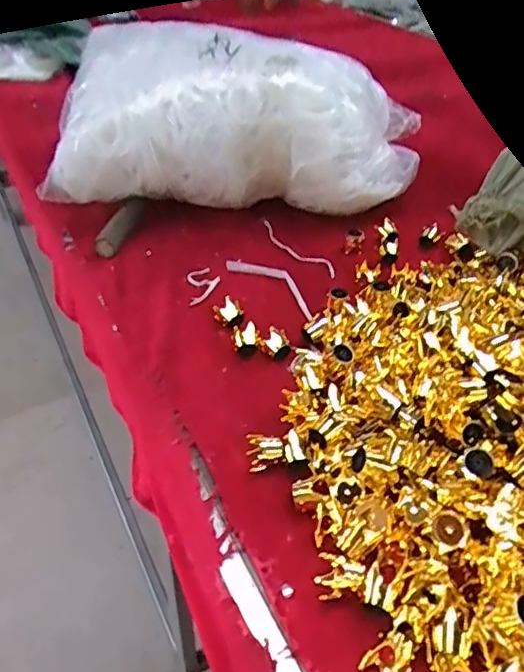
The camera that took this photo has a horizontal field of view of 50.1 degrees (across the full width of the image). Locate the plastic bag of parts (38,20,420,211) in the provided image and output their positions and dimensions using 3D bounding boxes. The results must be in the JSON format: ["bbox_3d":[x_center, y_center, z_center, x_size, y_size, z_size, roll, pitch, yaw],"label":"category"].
[{"bbox_3d":[-0.015,-0.278,0.744,0.493,0.195,0.203,-2,42,-5],"label":"plastic bag of parts"}]

